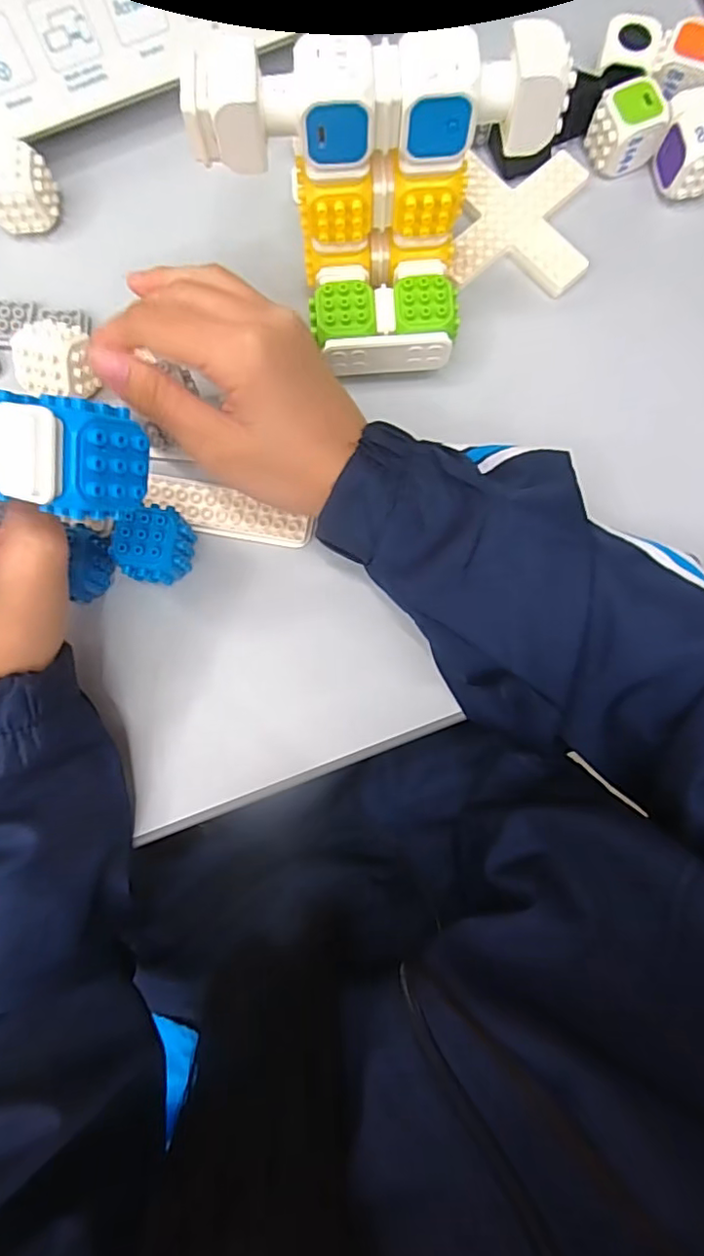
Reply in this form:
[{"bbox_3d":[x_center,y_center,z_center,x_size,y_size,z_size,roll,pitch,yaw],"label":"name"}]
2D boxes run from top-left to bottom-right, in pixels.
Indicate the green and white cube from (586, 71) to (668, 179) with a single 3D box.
[{"bbox_3d":[0.156,-0.283,0.328,0.033,0.029,0.030,-28,83,-3],"label":"green and white cube"}]

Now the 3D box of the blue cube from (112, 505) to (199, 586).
[{"bbox_3d":[-0.100,-0.041,0.299,0.031,0.033,0.035,11,82,2],"label":"blue cube"}]

